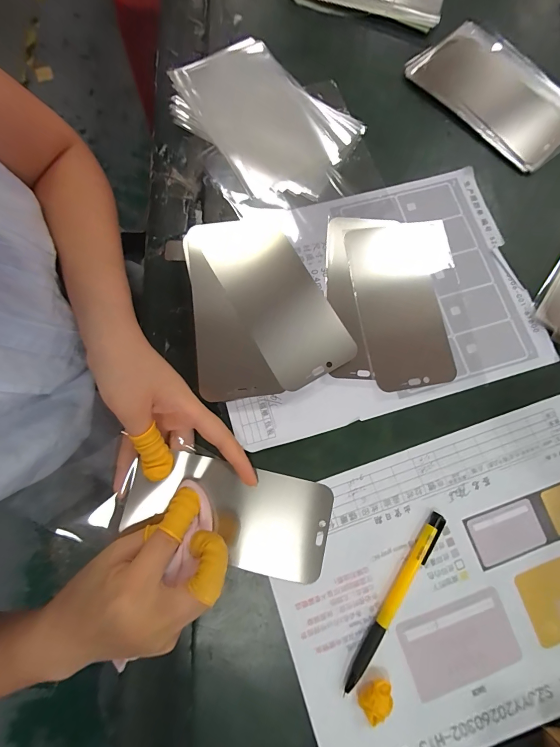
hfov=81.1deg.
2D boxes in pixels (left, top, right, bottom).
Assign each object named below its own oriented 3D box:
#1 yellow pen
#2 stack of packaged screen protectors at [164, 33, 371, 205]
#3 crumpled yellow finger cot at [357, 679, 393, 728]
[{"bbox_3d":[0.087,0.171,0.248,0.012,0.008,0.140,34,80,5],"label":"yellow pen"},{"bbox_3d":[-0.020,-0.262,0.333,0.189,0.010,0.126,43,80,7],"label":"stack of packaged screen protectors"},{"bbox_3d":[0.068,0.229,0.232,0.024,0.014,0.019,-29,81,-7],"label":"crumpled yellow finger cot"}]

